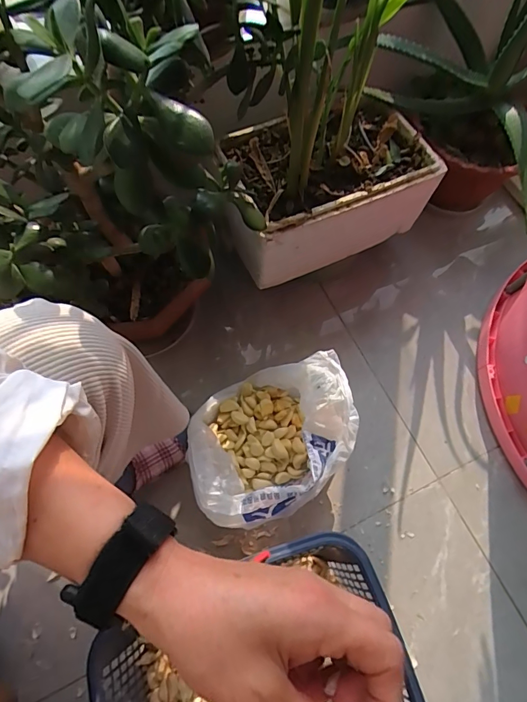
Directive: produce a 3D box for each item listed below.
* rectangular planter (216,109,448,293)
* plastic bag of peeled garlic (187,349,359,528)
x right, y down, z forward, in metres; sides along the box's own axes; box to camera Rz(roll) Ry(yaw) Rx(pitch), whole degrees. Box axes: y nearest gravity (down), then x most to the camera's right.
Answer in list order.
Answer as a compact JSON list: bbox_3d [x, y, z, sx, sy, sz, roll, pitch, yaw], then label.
[{"bbox_3d":[0.093,-0.279,0.735,0.347,0.182,0.199,-23,71,-12],"label":"rectangular planter"},{"bbox_3d":[0.014,0.133,0.646,0.259,0.124,0.228,-12,67,-8],"label":"plastic bag of peeled garlic"}]

